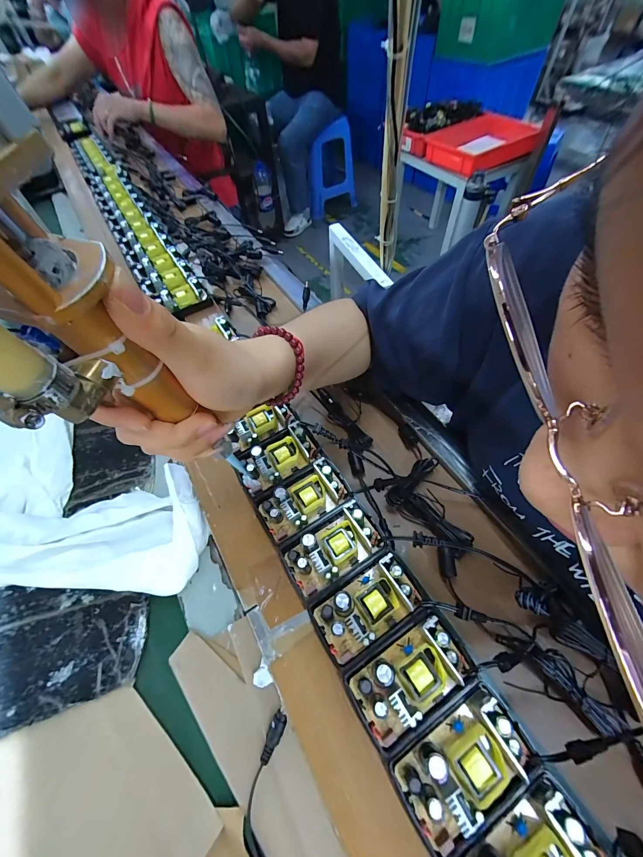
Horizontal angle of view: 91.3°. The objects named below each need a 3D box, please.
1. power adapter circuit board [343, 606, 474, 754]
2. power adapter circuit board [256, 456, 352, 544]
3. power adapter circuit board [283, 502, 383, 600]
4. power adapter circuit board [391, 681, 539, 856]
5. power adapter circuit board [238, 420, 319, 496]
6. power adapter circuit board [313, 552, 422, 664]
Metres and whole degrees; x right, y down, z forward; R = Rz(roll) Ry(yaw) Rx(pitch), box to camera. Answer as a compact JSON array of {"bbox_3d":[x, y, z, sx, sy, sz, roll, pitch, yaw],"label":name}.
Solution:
[{"bbox_3d":[0.058,0.163,0.208,0.079,0.020,0.048,-31,60,-15],"label":"power adapter circuit board"},{"bbox_3d":[-0.016,0.063,0.281,0.077,0.025,0.045,-33,60,-17],"label":"power adapter circuit board"},{"bbox_3d":[0.009,0.095,0.255,0.076,0.022,0.044,-30,60,-15],"label":"power adapter circuit board"},{"bbox_3d":[0.085,0.198,0.184,0.078,0.024,0.045,-28,59,-14],"label":"power adapter circuit board"},{"bbox_3d":[-0.043,0.025,0.304,0.077,0.021,0.042,-31,60,-16],"label":"power adapter circuit board"},{"bbox_3d":[0.034,0.131,0.231,0.075,0.019,0.040,-30,60,-15],"label":"power adapter circuit board"}]

